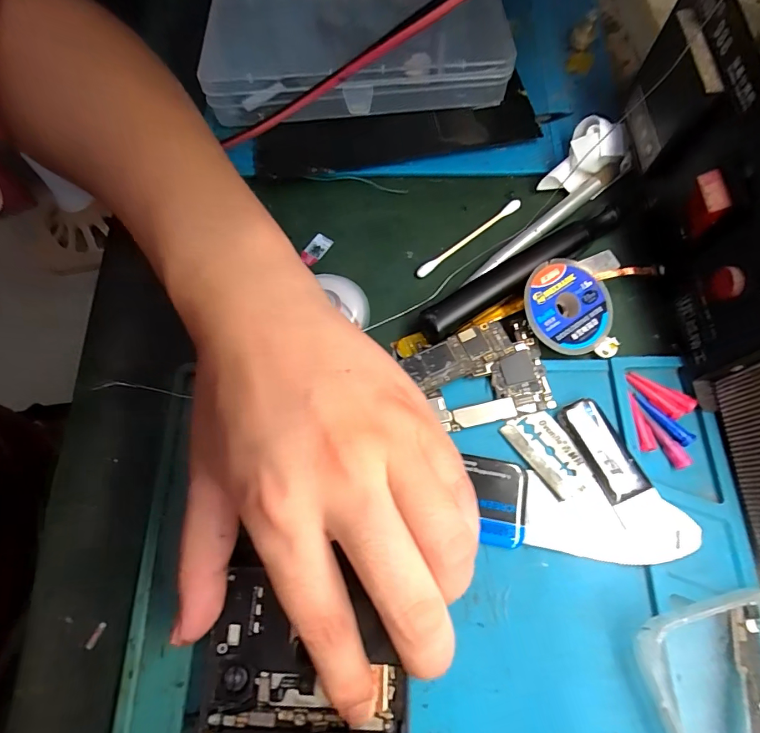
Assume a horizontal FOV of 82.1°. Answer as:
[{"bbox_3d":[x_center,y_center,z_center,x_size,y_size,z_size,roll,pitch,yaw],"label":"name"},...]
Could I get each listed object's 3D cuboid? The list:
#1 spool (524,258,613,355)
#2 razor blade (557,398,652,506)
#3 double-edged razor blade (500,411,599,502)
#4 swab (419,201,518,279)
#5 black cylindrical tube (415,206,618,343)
[{"bbox_3d":[0.089,-0.028,0.210,0.044,0.009,0.044,2,81,-11],"label":"spool"},{"bbox_3d":[0.096,0.035,0.188,0.019,0.006,0.044,-23,70,-6],"label":"razor blade"},{"bbox_3d":[0.075,0.038,0.192,0.022,0.004,0.041,-33,72,-10],"label":"double-edged razor blade"},{"bbox_3d":[0.048,-0.069,0.232,0.071,0.004,0.005,-37,72,-11],"label":"swab"},{"bbox_3d":[0.070,-0.047,0.215,0.116,0.012,0.016,-31,71,-9],"label":"black cylindrical tube"}]

